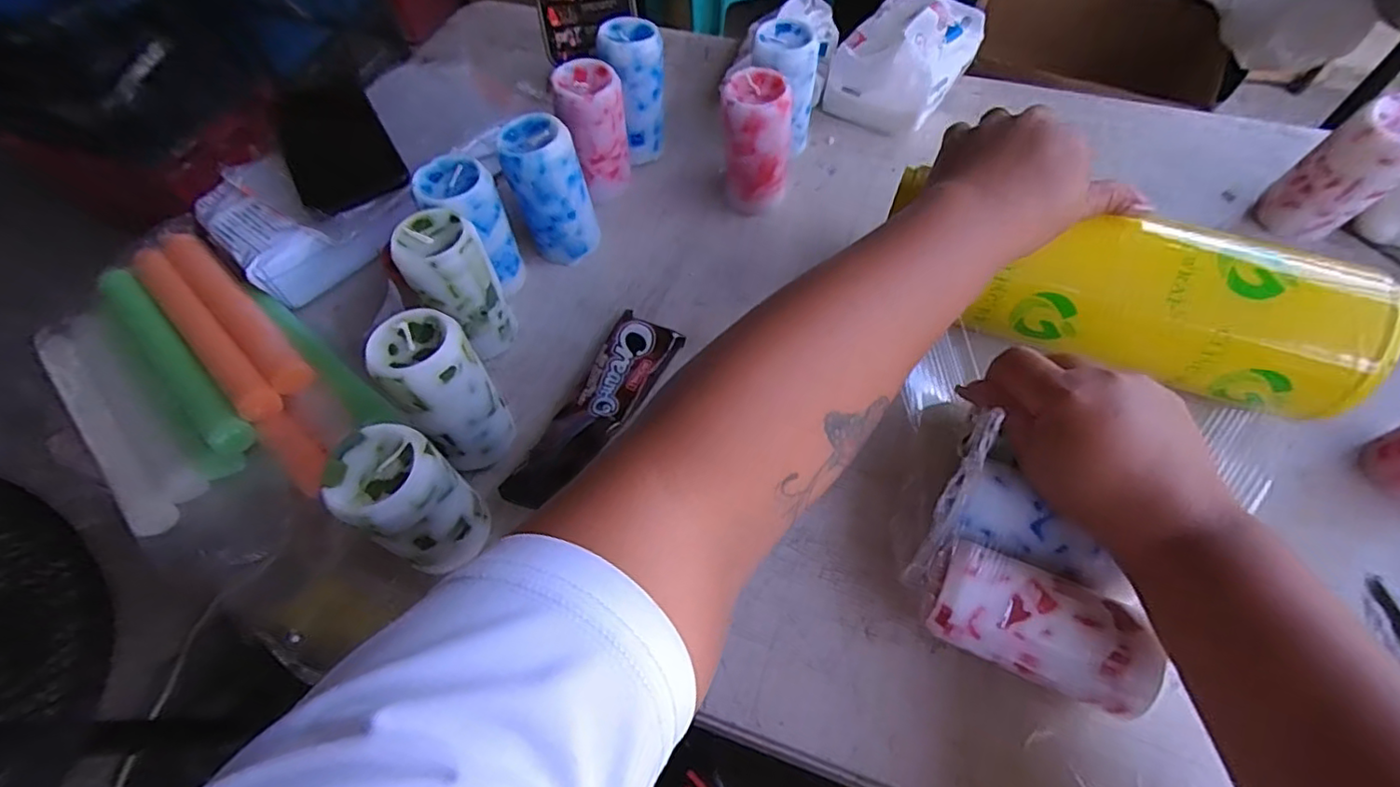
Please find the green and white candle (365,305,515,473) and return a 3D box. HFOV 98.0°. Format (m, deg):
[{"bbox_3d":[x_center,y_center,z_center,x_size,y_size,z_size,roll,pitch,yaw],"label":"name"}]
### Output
[{"bbox_3d":[-0.147,0.001,0.357,0.047,0.098,0.051,-2,59,3],"label":"green and white candle"}]

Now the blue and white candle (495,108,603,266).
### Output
[{"bbox_3d":[-0.108,-0.146,0.448,0.049,0.099,0.053,-18,60,-7],"label":"blue and white candle"}]

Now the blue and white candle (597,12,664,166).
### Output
[{"bbox_3d":[-0.053,-0.246,0.503,0.046,0.103,0.053,-27,62,-12],"label":"blue and white candle"}]

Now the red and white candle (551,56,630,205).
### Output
[{"bbox_3d":[-0.080,-0.201,0.479,0.049,0.096,0.054,-14,60,-4],"label":"red and white candle"}]

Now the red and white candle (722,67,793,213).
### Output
[{"bbox_3d":[0.044,-0.185,0.465,0.047,0.097,0.048,4,60,6],"label":"red and white candle"}]

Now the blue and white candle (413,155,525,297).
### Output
[{"bbox_3d":[-0.156,-0.111,0.427,0.044,0.097,0.045,-2,59,3],"label":"blue and white candle"}]

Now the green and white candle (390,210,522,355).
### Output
[{"bbox_3d":[-0.157,-0.067,0.399,0.049,0.096,0.048,-2,59,3],"label":"green and white candle"}]

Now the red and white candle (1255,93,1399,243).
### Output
[{"bbox_3d":[0.443,-0.149,0.420,0.043,0.094,0.052,-36,64,-16],"label":"red and white candle"}]

